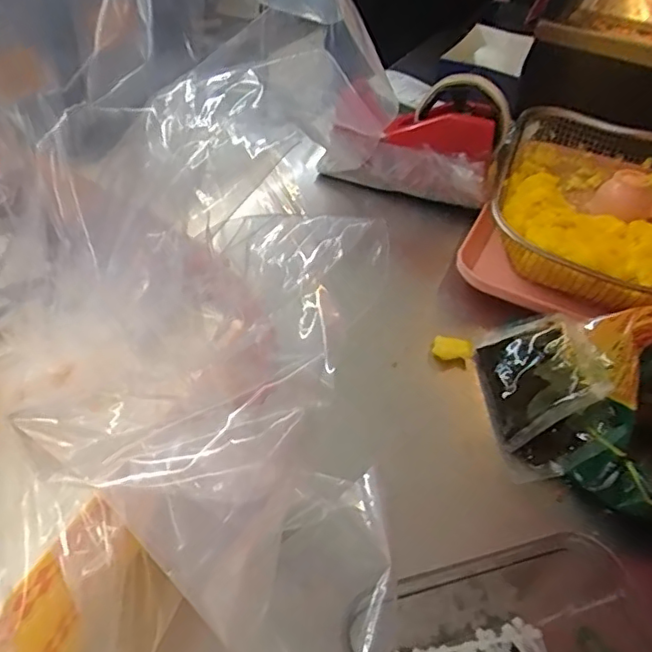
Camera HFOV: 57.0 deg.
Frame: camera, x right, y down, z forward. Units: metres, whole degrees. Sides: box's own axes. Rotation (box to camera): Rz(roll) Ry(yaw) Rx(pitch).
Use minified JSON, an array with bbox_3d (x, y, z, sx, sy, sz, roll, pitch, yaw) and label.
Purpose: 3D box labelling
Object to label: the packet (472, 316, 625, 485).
[{"bbox_3d":[0.139,0.037,0.386,0.076,0.019,0.110,-28,37,21],"label":"packet"}]

